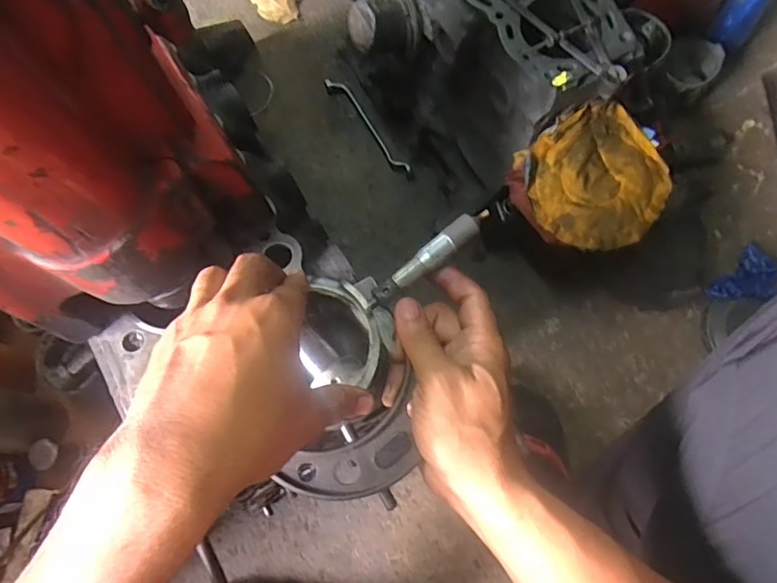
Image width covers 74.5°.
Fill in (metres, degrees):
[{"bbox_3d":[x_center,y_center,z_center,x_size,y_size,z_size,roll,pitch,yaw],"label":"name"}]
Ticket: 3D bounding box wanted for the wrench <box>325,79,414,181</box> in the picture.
[{"bbox_3d":[-0.029,-0.266,0.823,0.027,0.015,0.224,-35,74,-9],"label":"wrench"}]

